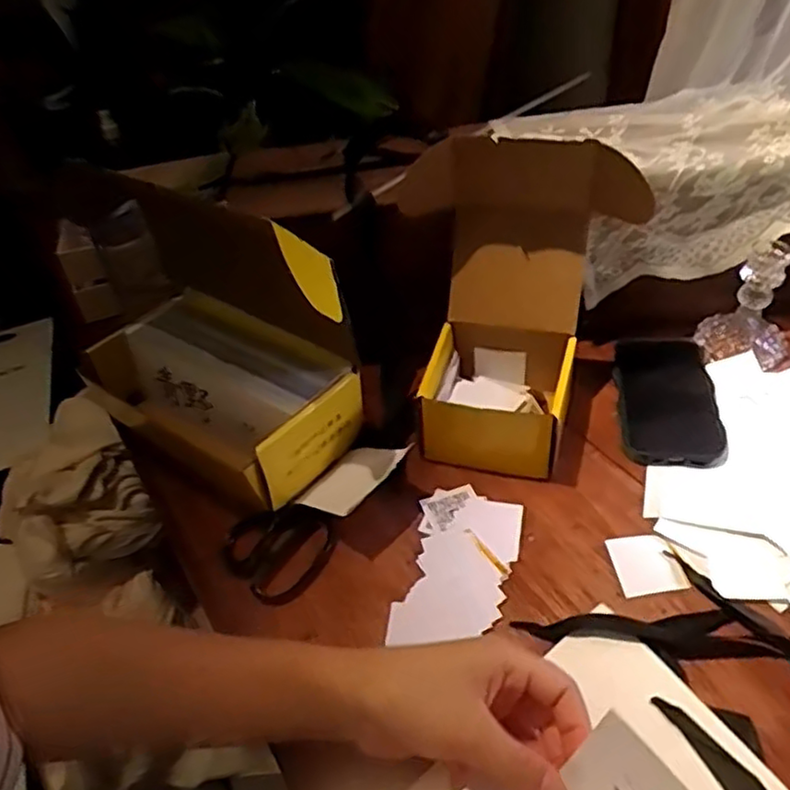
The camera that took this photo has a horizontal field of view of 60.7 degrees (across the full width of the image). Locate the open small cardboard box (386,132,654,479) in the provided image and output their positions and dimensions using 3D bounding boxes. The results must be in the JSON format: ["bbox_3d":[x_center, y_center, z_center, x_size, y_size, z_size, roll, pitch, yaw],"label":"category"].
[{"bbox_3d":[0.091,-0.070,0.531,0.188,0.207,0.166,4,43,12],"label":"open small cardboard box"}]

